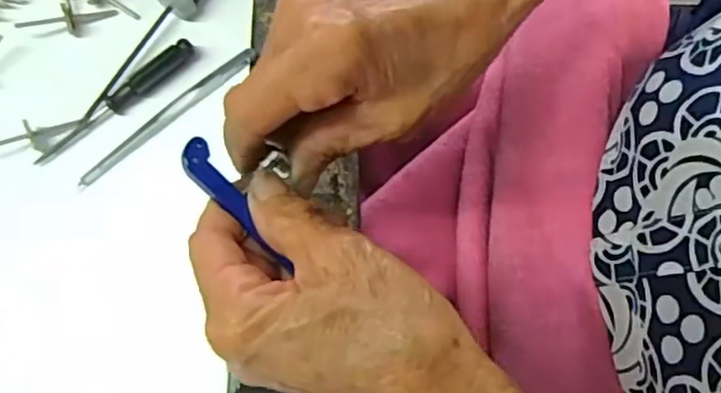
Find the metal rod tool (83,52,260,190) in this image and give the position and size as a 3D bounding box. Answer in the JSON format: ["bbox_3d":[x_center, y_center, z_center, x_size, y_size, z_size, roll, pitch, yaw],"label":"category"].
[{"bbox_3d":[-0.094,-0.039,0.314,0.104,0.006,0.006,-39,76,-11],"label":"metal rod tool"}]

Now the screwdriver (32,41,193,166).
[{"bbox_3d":[-0.119,-0.046,0.314,0.091,0.011,0.012,-41,76,-11],"label":"screwdriver"}]

